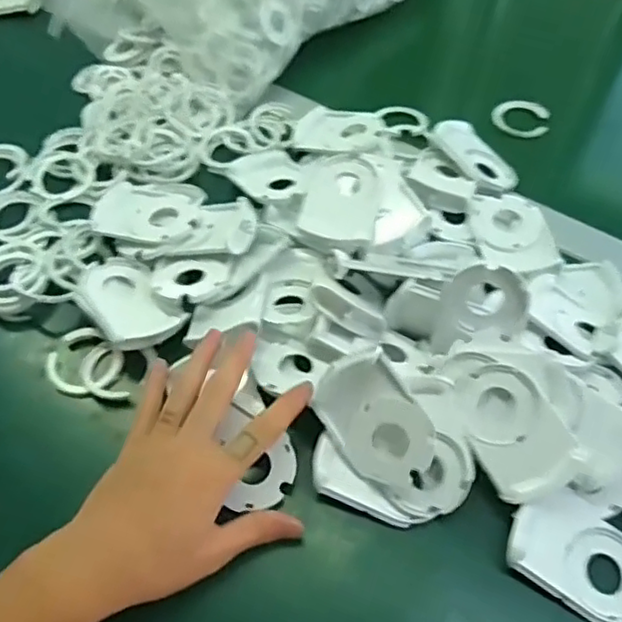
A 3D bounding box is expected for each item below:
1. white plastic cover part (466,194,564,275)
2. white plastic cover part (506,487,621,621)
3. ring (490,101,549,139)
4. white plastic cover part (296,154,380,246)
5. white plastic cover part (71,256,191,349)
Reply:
[{"bbox_3d":[0.164,-0.063,0.523,0.058,0.009,0.080,-4,54,-6],"label":"white plastic cover part"},{"bbox_3d":[0.162,0.143,0.382,0.083,0.010,0.061,29,58,18],"label":"white plastic cover part"},{"bbox_3d":[0.211,-0.193,0.649,0.055,0.009,0.048,4,62,7],"label":"ring"},{"bbox_3d":[0.025,-0.089,0.524,0.059,0.019,0.083,12,66,4],"label":"white plastic cover part"},{"bbox_3d":[-0.136,-0.010,0.471,0.054,0.011,0.085,-34,62,-24],"label":"white plastic cover part"}]

